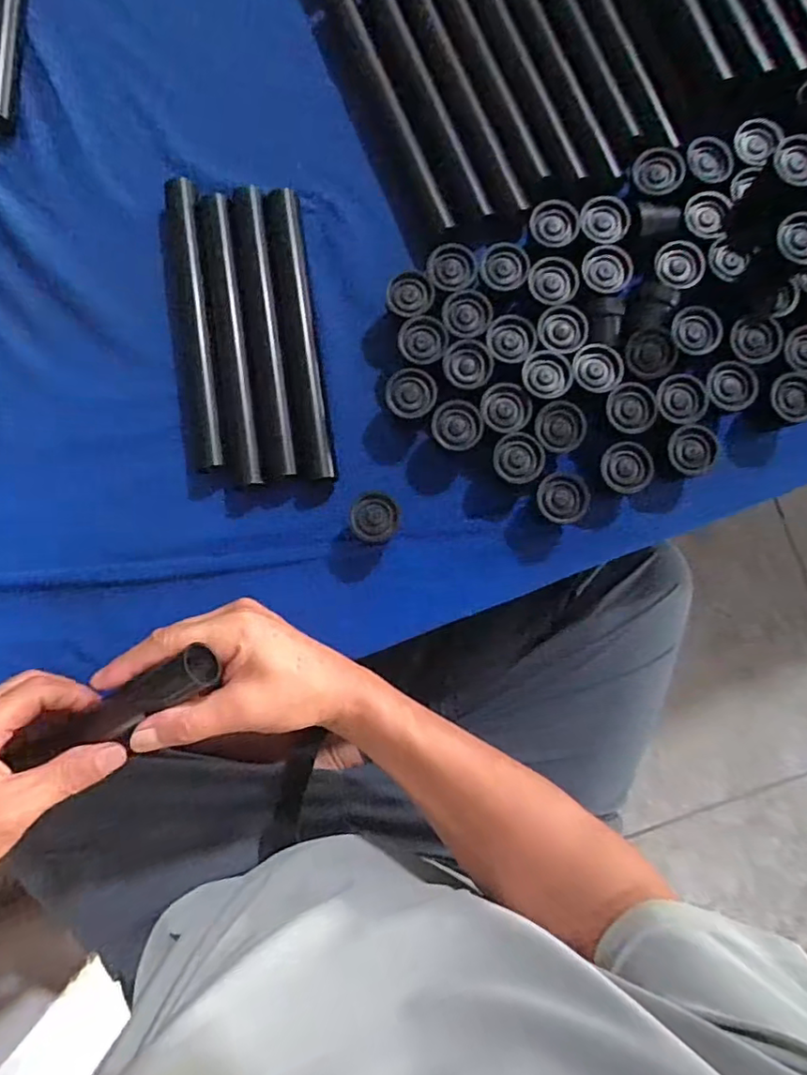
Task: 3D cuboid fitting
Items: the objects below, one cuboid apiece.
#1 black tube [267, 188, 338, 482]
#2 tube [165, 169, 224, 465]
[{"bbox_3d":[-0.077,-0.151,0.418,0.025,0.026,0.219,-8,85,-1],"label":"black tube"},{"bbox_3d":[-0.155,-0.158,0.414,0.026,0.018,0.218,-7,85,0],"label":"tube"}]

